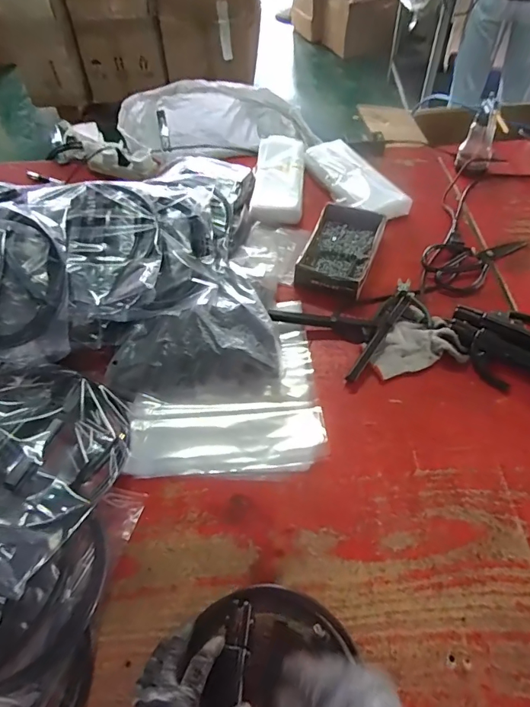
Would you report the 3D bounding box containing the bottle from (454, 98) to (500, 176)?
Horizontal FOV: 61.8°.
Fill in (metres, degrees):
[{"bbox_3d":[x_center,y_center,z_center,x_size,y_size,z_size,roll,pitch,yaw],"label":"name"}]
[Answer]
[{"bbox_3d":[0.466,-0.466,0.963,0.072,0.142,0.078,20,56,17],"label":"bottle"}]

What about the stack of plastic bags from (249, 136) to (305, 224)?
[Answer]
[{"bbox_3d":[0.032,-0.393,0.990,0.108,0.040,0.276,2,53,5],"label":"stack of plastic bags"}]

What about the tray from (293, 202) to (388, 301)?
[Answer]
[{"bbox_3d":[0.147,-0.200,0.847,0.130,0.041,0.219,16,56,15],"label":"tray"}]

